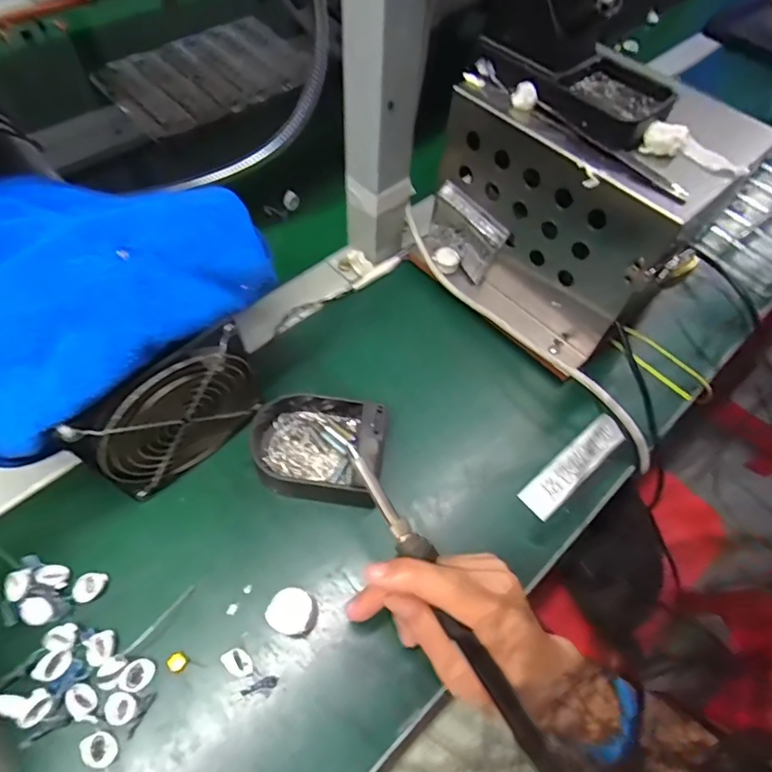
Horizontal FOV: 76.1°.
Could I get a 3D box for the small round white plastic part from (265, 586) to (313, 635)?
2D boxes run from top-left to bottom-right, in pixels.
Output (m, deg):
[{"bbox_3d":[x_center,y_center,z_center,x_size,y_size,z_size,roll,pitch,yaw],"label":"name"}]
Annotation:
[{"bbox_3d":[-0.062,0.149,0.325,0.027,0.026,0.026,2,59,-3],"label":"small round white plastic part"}]

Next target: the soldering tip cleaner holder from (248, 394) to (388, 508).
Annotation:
[{"bbox_3d":[-0.053,0.041,0.383,0.106,0.039,0.087,15,59,5],"label":"soldering tip cleaner holder"}]

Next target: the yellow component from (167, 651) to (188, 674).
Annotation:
[{"bbox_3d":[-0.133,0.176,0.314,0.012,0.004,0.011,2,59,-3],"label":"yellow component"}]

